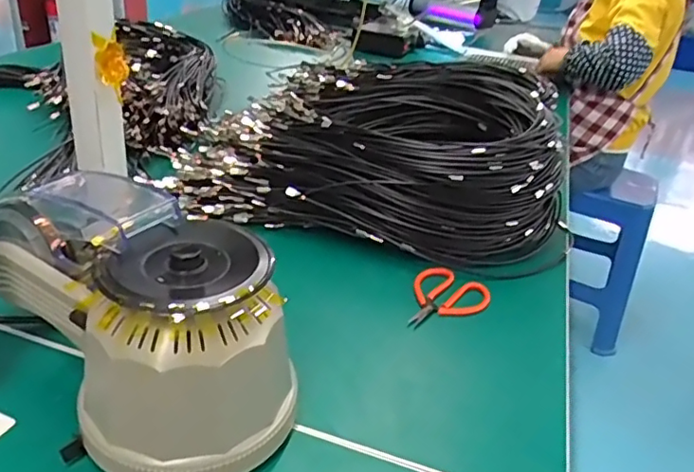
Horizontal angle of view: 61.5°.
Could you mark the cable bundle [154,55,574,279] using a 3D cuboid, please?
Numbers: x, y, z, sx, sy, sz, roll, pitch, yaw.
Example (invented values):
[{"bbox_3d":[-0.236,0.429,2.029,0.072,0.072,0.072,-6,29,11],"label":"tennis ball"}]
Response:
[{"bbox_3d":[0.049,-0.122,0.809,0.515,0.139,0.327,13,30,9],"label":"cable bundle"}]

